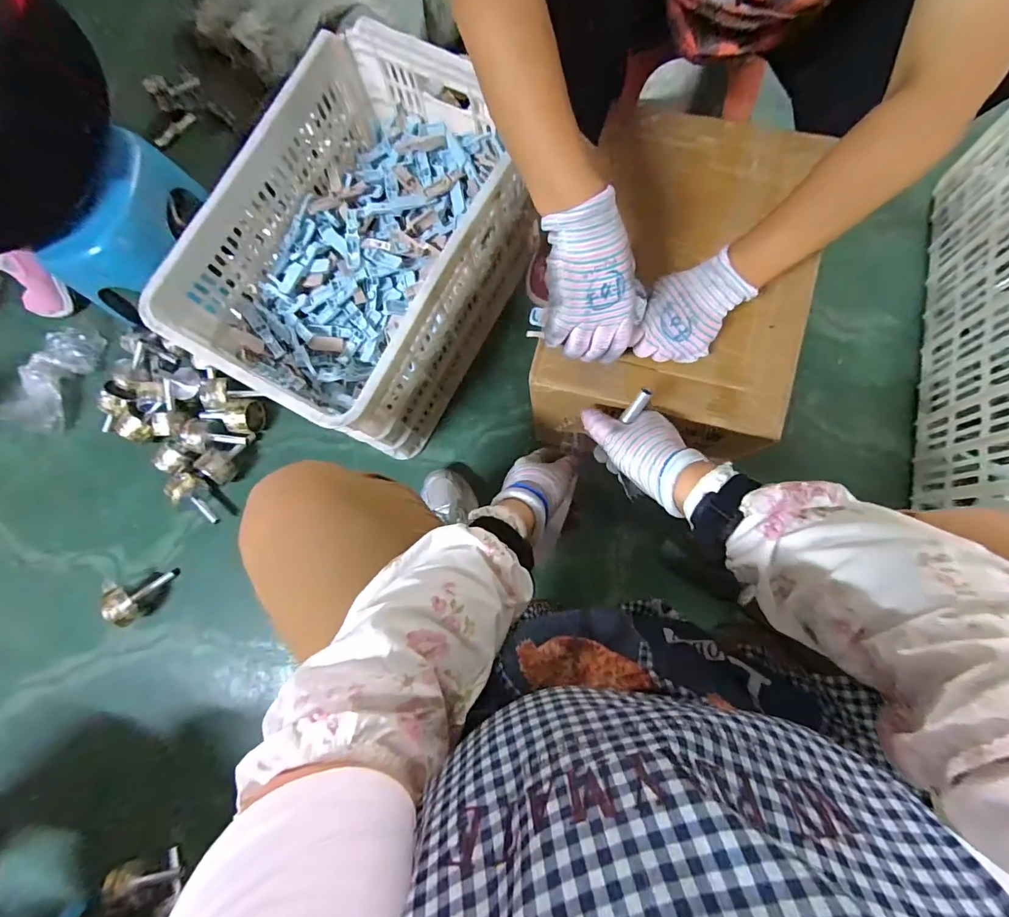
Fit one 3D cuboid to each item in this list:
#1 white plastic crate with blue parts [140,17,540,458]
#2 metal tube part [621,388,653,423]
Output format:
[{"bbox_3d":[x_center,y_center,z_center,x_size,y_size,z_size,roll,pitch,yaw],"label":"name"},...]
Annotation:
[{"bbox_3d":[-0.213,-0.339,0.740,0.372,0.287,0.546,29,86,7],"label":"white plastic crate with blue parts"},{"bbox_3d":[0.139,-0.056,0.470,0.013,0.009,0.041,39,126,8],"label":"metal tube part"}]

